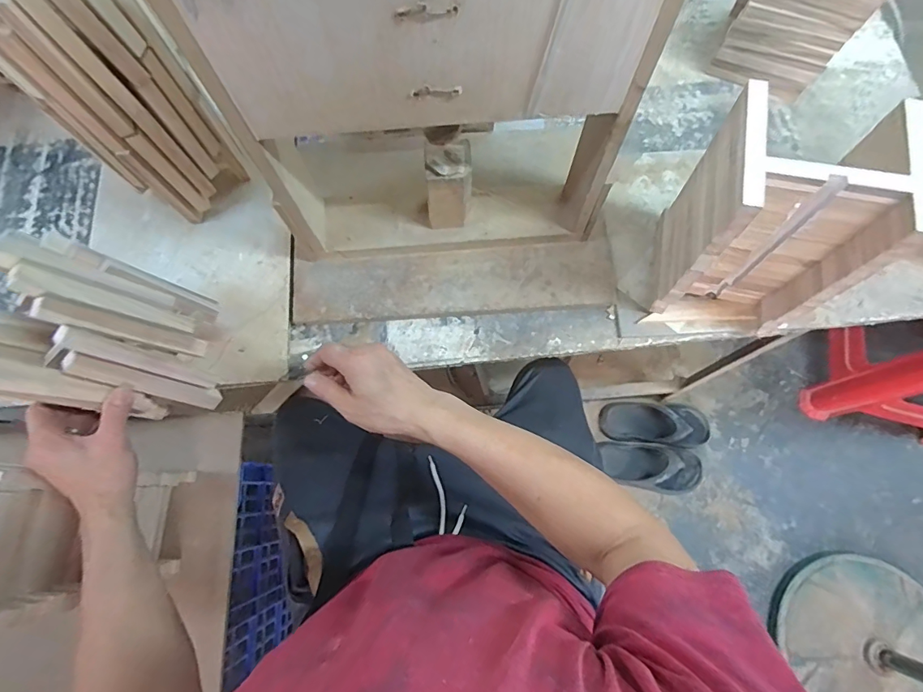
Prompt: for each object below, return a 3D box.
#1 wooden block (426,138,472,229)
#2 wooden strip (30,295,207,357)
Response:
[{"bbox_3d":[-0.018,-0.208,0.610,0.061,0.121,0.059,-5,73,-1],"label":"wooden block"},{"bbox_3d":[-0.326,-0.016,0.455,0.022,0.148,0.020,-8,70,31],"label":"wooden strip"}]

